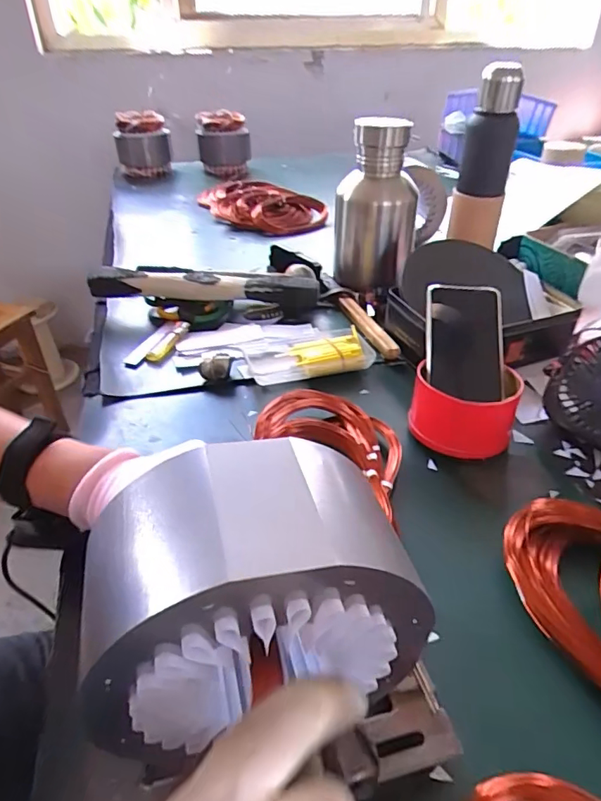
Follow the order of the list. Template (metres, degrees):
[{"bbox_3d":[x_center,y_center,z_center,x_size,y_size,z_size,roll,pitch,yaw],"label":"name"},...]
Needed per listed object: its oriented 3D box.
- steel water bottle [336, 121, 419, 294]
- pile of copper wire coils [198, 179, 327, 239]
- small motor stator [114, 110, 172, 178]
[{"bbox_3d":[0.111,-0.269,0.728,0.113,0.217,0.096,-2,36,-2],"label":"steel water bottle"},{"bbox_3d":[-0.098,-0.419,1.113,0.173,0.055,0.342,-30,45,-34],"label":"pile of copper wire coils"},{"bbox_3d":[-0.430,-0.691,1.405,0.140,0.165,0.120,-10,37,-13],"label":"small motor stator"}]

